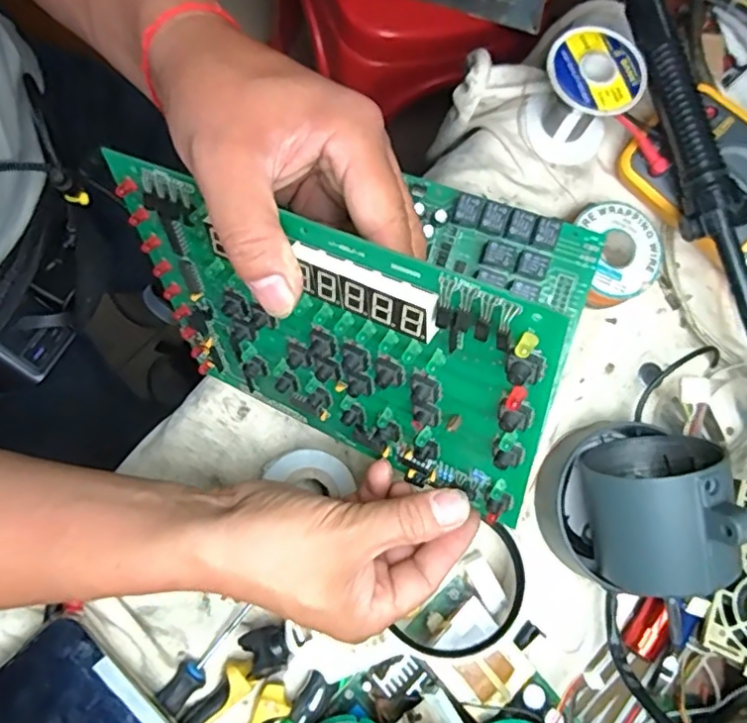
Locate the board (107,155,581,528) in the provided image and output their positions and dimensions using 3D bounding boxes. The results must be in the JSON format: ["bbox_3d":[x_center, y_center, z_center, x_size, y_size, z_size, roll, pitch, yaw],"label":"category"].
[{"bbox_3d":[-0.023,-0.002,0.284,0.210,0.154,0.010,24,56,22],"label":"board"}]

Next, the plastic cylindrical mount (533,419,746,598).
[{"bbox_3d":[0.158,0.088,0.364,0.081,0.108,0.106,12,81,-4],"label":"plastic cylindrical mount"}]

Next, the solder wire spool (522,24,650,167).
[{"bbox_3d":[0.145,-0.184,0.419,0.065,0.065,0.062,1,83,-6],"label":"solder wire spool"}]

